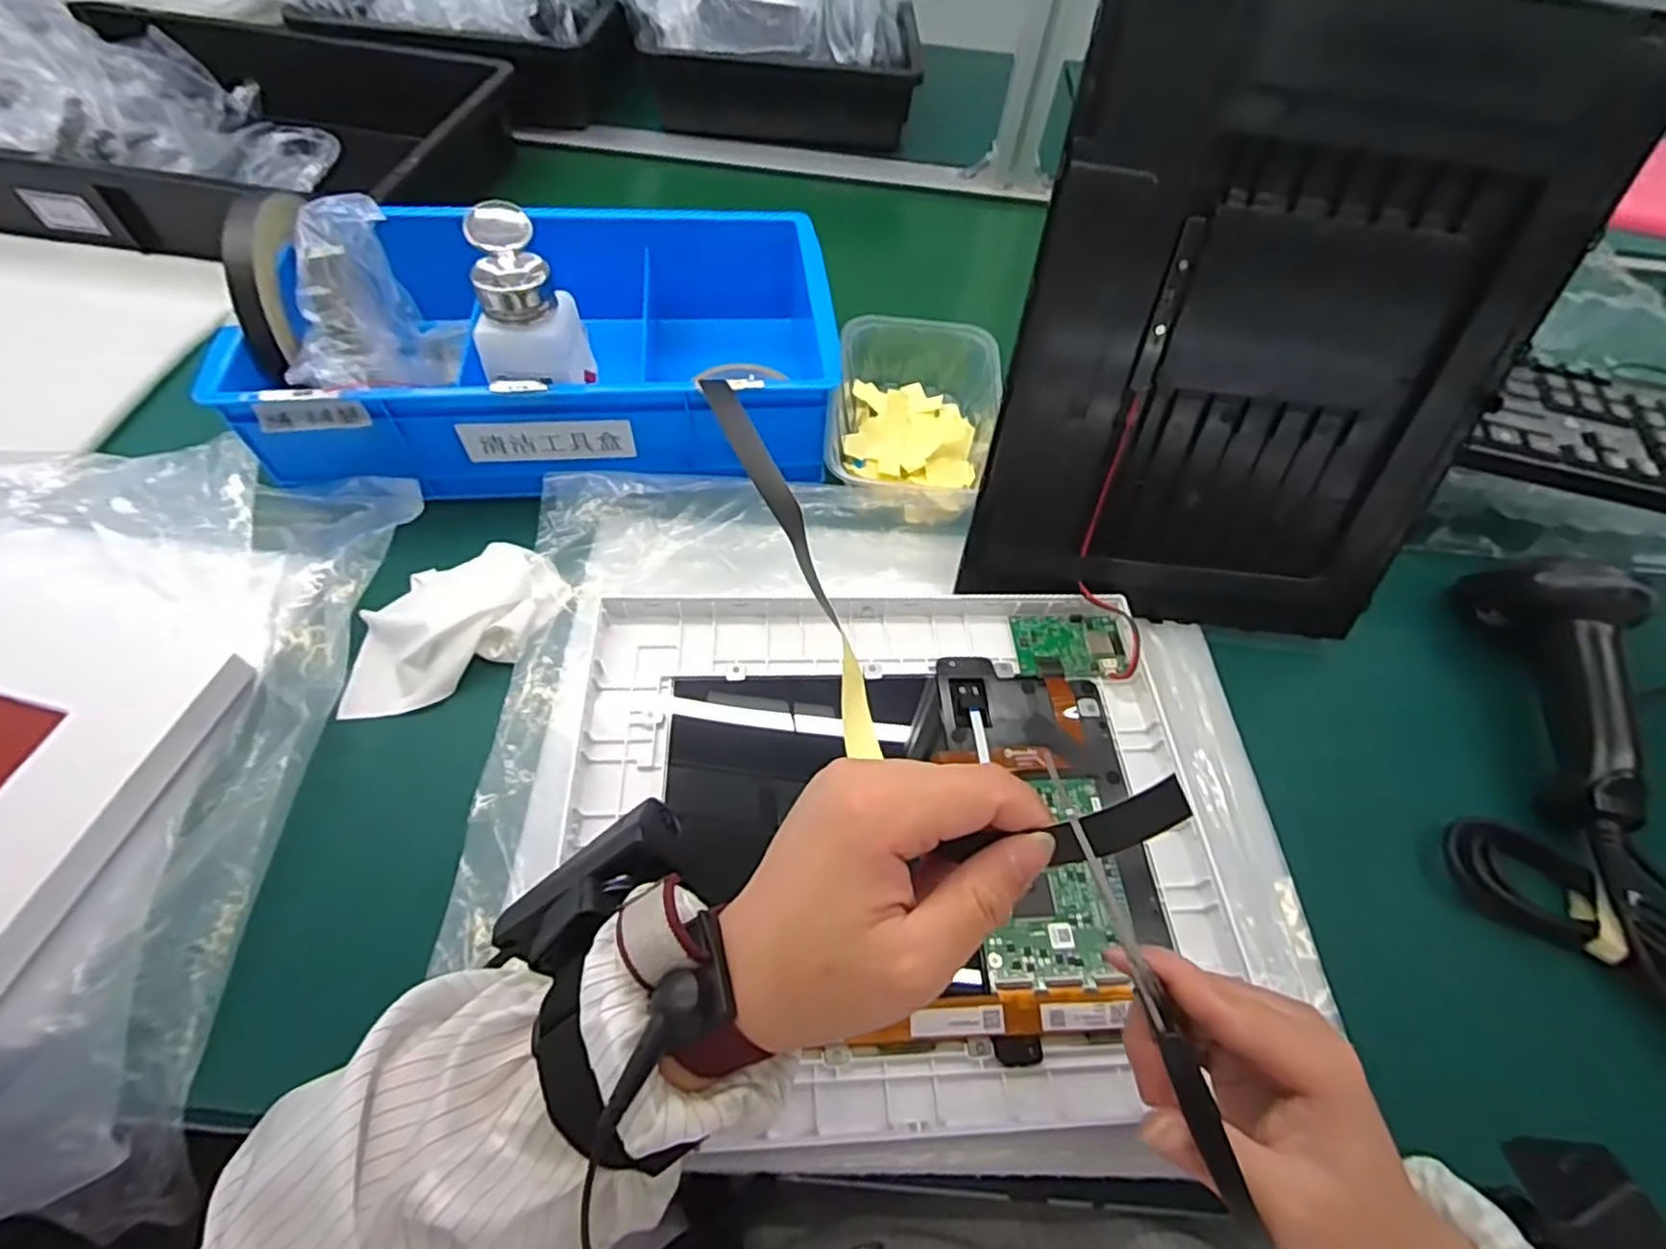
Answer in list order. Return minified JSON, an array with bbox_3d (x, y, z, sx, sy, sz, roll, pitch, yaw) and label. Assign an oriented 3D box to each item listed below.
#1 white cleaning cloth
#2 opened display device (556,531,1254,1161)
[{"bbox_3d":[-0.218,0.001,0.406,0.129,0.031,0.075,-24,62,-20],"label":"white cleaning cloth"},{"bbox_3d":[0.026,0.097,0.349,0.330,0.037,0.259,0,64,-4],"label":"opened display device"}]

